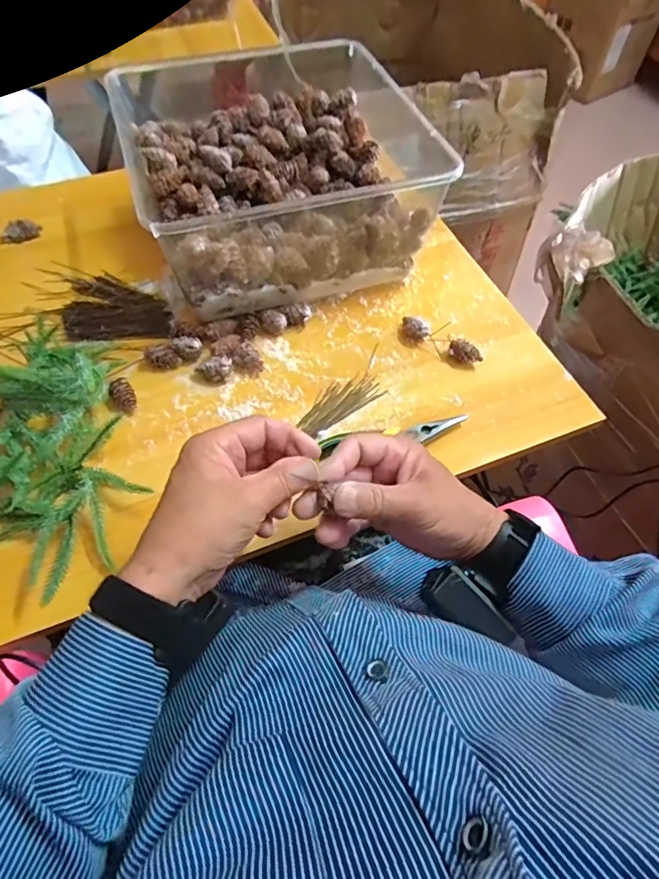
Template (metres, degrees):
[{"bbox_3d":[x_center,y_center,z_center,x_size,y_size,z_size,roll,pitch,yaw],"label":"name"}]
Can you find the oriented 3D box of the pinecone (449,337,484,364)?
[{"bbox_3d":[0.142,-0.091,0.532,0.034,0.023,0.017,34,63,19],"label":"pinecone"}]

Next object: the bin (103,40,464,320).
[{"bbox_3d":[-0.057,-0.281,0.573,0.291,0.134,0.271,-16,59,-11],"label":"bin"}]

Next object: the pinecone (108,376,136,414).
[{"bbox_3d":[-0.196,-0.043,0.485,0.021,0.017,0.033,-28,62,-17],"label":"pinecone"}]

